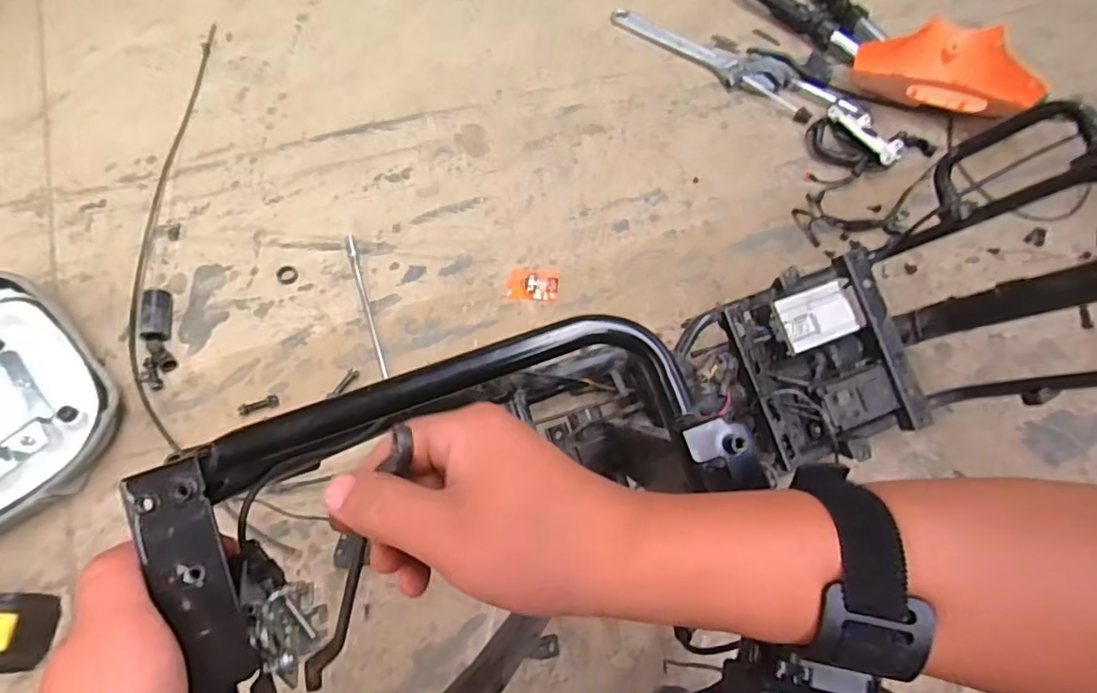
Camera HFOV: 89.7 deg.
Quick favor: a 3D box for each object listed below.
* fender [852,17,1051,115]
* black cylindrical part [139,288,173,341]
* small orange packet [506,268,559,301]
[{"bbox_3d":[0.681,-0.470,0.951,0.292,0.099,0.150,17,65,9],"label":"fender"},{"bbox_3d":[-0.569,-0.048,0.797,0.033,0.036,0.079,-12,64,-6],"label":"black cylindrical part"},{"bbox_3d":[-0.024,-0.094,0.830,0.074,0.004,0.054,2,63,1],"label":"small orange packet"}]

